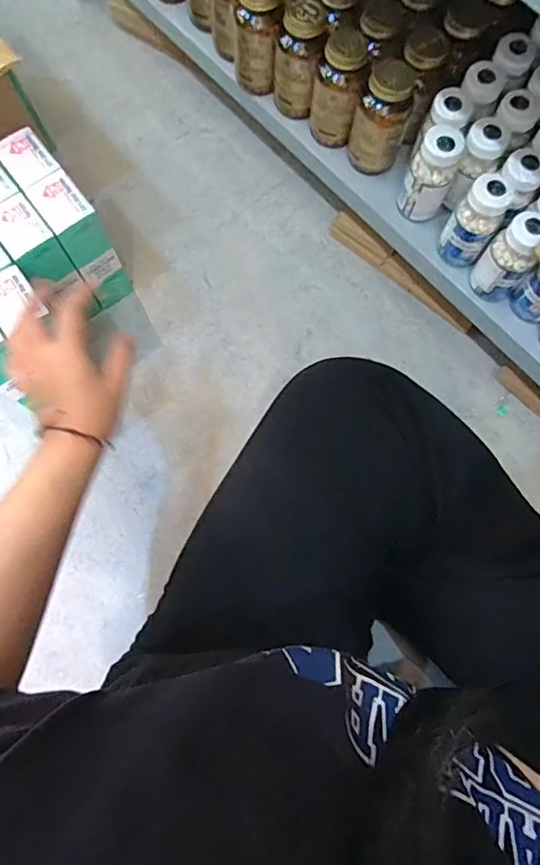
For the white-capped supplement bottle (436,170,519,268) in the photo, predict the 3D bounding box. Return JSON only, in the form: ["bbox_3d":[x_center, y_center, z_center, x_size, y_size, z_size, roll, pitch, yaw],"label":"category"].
[{"bbox_3d":[0.219,-0.228,0.547,0.049,0.091,0.053,34,79,7],"label":"white-capped supplement bottle"}]

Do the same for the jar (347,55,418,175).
[{"bbox_3d":[0.125,-0.354,0.574,0.061,0.111,0.064,16,77,3],"label":"jar"}]

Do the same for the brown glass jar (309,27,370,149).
[{"bbox_3d":[0.077,-0.388,0.584,0.054,0.110,0.055,11,77,2],"label":"brown glass jar"}]

